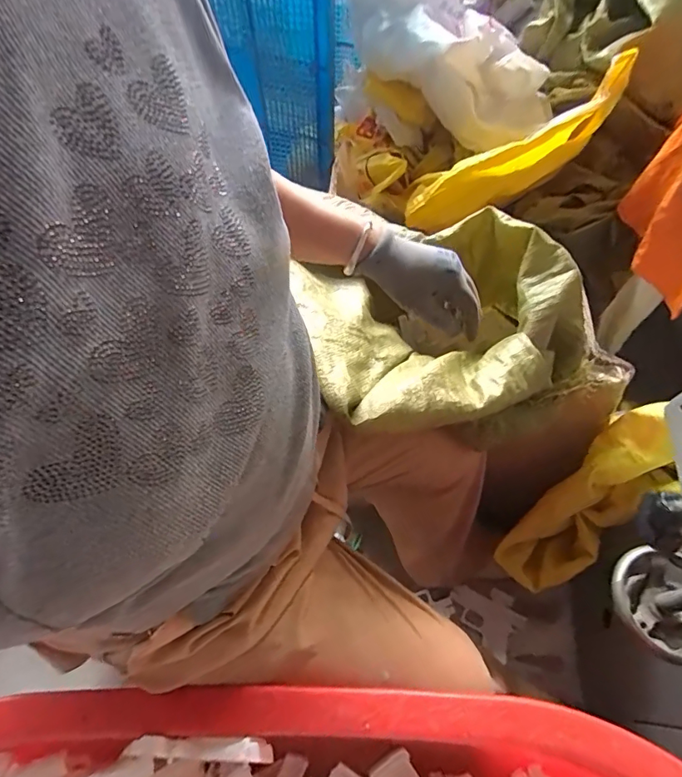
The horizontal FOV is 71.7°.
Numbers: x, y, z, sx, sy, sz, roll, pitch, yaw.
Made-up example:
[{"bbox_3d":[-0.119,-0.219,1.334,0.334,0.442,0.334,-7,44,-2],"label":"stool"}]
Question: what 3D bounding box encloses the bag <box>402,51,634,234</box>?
[{"bbox_3d":[0.350,-0.475,0.951,0.483,0.110,0.127,-25,57,22],"label":"bag"}]

